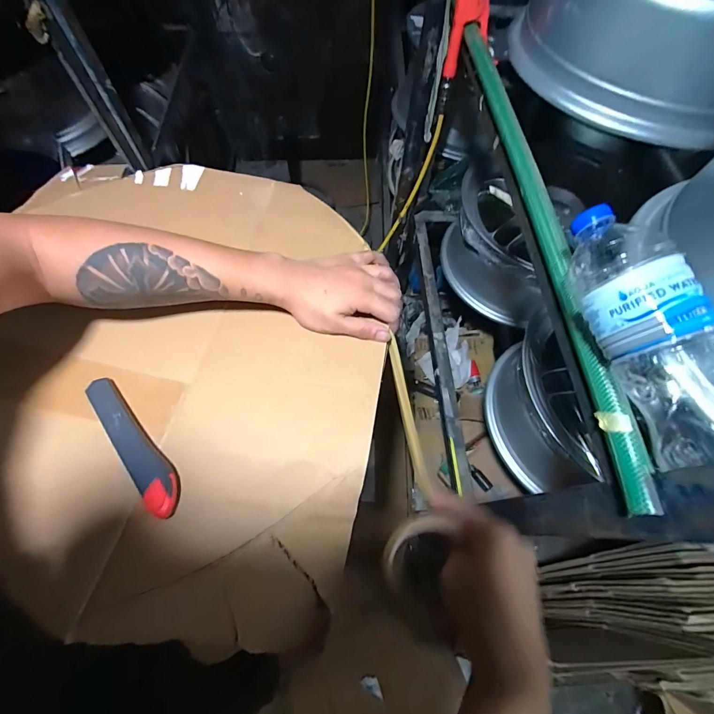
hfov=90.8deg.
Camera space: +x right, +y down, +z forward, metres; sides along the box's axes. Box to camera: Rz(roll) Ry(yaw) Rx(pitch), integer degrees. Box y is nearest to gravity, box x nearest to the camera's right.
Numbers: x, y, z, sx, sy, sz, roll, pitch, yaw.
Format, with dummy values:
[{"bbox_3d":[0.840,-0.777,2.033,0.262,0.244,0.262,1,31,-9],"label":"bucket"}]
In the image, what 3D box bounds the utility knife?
[{"bbox_3d":[-0.210,0.077,0.328,0.030,0.021,0.159,-39,72,-18],"label":"utility knife"}]

